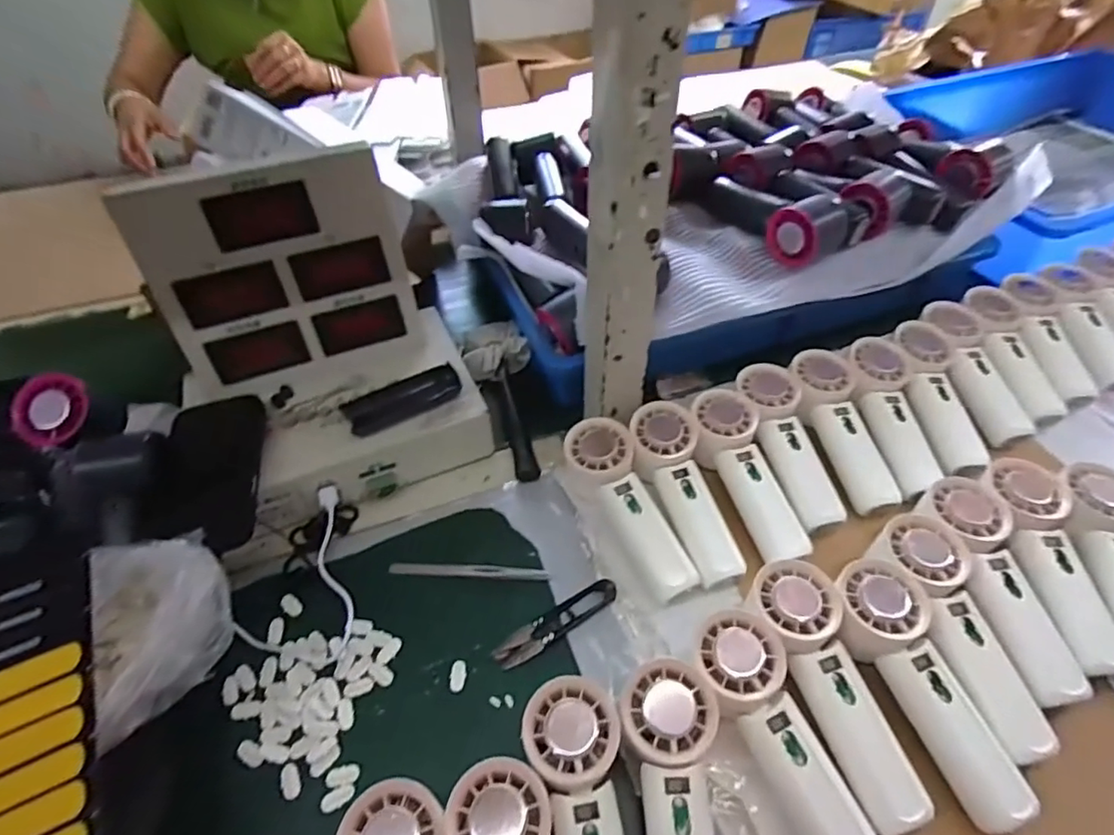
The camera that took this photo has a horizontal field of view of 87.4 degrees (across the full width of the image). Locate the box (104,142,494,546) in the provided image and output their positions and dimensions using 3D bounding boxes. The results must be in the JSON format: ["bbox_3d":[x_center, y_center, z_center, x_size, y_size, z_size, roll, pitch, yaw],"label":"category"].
[{"bbox_3d":[-0.193,-0.057,0.493,0.216,0.225,0.190,-28,52,-23],"label":"box"}]

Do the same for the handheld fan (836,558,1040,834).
[{"bbox_3d":[0.230,0.177,0.379,0.065,0.056,0.156,-10,47,-9],"label":"handheld fan"}]

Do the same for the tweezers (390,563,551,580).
[{"bbox_3d":[-0.070,0.122,0.471,0.125,0.006,0.014,0,47,1],"label":"tweezers"}]

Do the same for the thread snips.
[{"bbox_3d":[0.000,0.153,0.439,0.101,0.010,0.024,-27,52,-22],"label":"thread snips"}]

